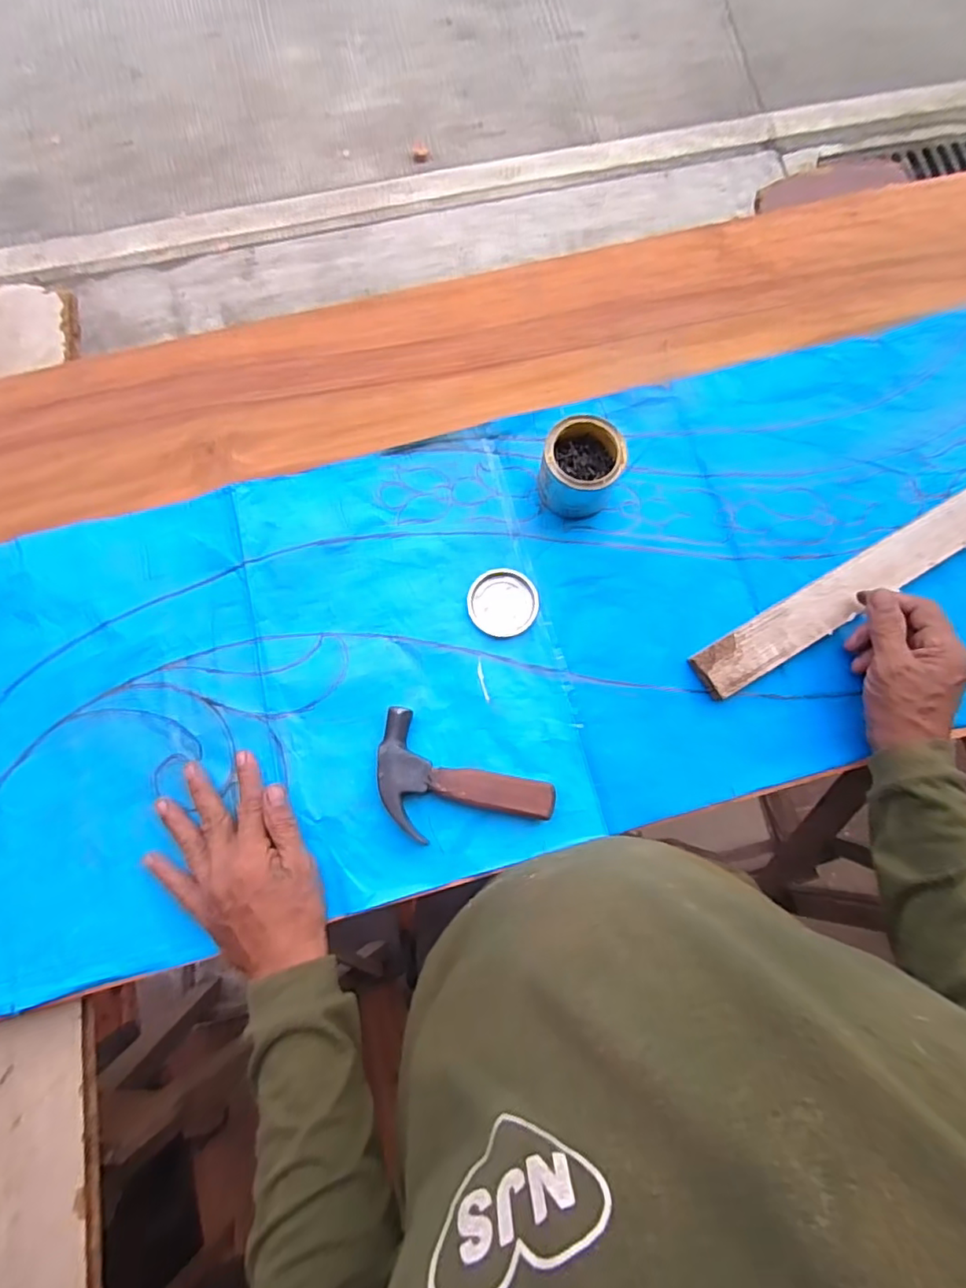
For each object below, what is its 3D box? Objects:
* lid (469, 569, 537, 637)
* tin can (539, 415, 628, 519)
[{"bbox_3d":[0.019,-0.039,0.526,0.062,0.004,0.063,0,77,-1],"label":"lid"},{"bbox_3d":[0.090,-0.164,0.531,0.074,0.062,0.073,7,77,1],"label":"tin can"}]

